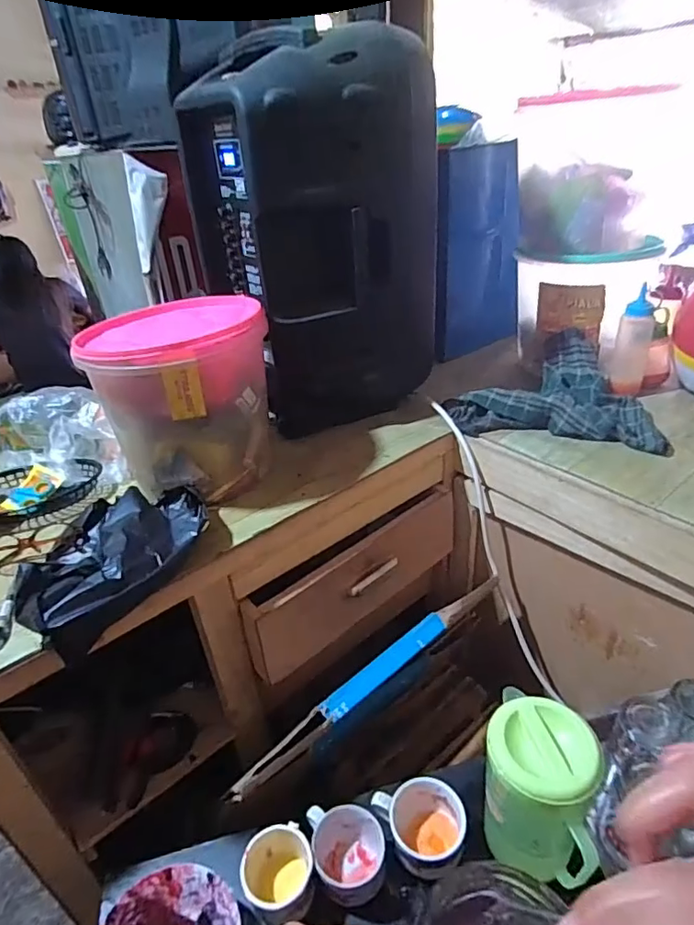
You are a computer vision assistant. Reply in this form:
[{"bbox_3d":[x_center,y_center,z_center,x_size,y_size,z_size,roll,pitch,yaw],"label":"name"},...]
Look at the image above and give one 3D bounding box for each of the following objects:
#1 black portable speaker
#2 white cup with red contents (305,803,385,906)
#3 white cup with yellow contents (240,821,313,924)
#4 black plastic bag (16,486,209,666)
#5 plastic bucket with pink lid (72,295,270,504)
[{"bbox_3d":[-0.047,-0.358,0.875,0.308,0.524,0.248,-21,36,-22],"label":"black portable speaker"},{"bbox_3d":[0.003,0.457,0.618,0.082,0.065,0.086,-4,33,3],"label":"white cup with red contents"},{"bbox_3d":[-0.076,0.464,0.599,0.075,0.068,0.085,-24,37,-26],"label":"white cup with yellow contents"},{"bbox_3d":[-0.285,0.115,0.643,0.168,0.069,0.237,10,36,23],"label":"black plastic bag"},{"bbox_3d":[-0.232,-0.106,0.821,0.229,0.246,0.285,-8,33,-3],"label":"plastic bucket with pink lid"}]

